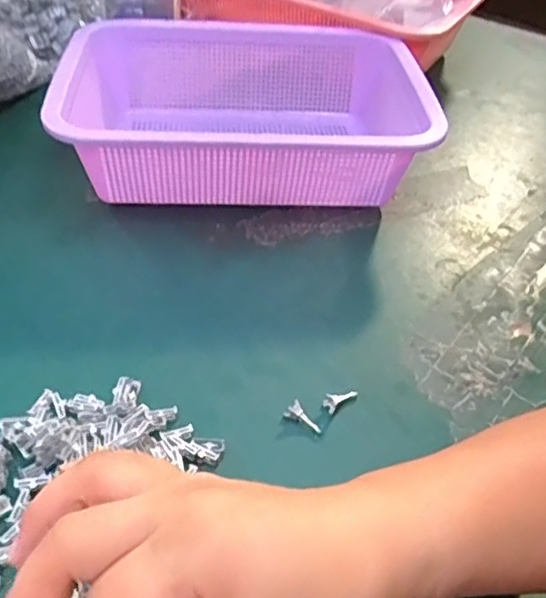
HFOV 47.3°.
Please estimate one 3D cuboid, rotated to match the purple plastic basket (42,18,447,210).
[{"bbox_3d":[-0.024,-0.137,0.475,0.255,0.082,0.183,-2,44,-10],"label":"purple plastic basket"}]

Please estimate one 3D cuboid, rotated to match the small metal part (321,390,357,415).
[{"bbox_3d":[0.036,0.052,0.335,0.022,0.009,0.009,-30,55,-33],"label":"small metal part"}]

